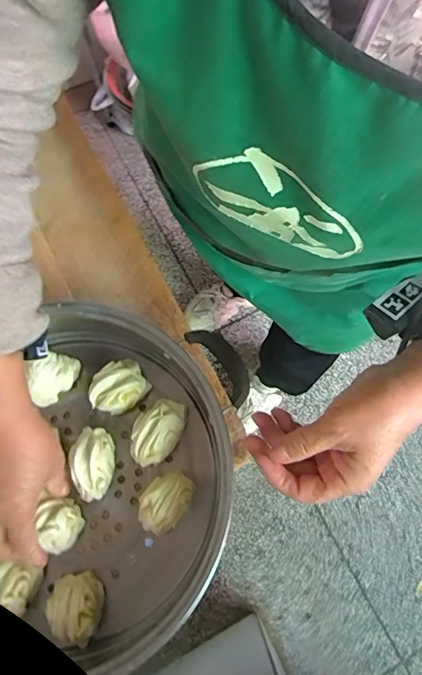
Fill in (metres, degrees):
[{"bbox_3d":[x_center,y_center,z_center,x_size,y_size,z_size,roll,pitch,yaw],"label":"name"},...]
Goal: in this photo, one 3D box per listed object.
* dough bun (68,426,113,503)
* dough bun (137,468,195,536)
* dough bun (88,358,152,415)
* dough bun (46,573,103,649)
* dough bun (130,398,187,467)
[{"bbox_3d":[-0.113,0.122,0.443,0.039,0.042,0.068,0,71,2],"label":"dough bun"},{"bbox_3d":[-0.042,0.153,0.430,0.043,0.043,0.058,33,76,13],"label":"dough bun"},{"bbox_3d":[-0.096,0.051,0.470,0.051,0.037,0.059,35,76,13],"label":"dough bun"},{"bbox_3d":[-0.119,0.240,0.402,0.045,0.040,0.057,-18,71,-4],"label":"dough bun"},{"bbox_3d":[-0.053,0.092,0.452,0.045,0.038,0.070,35,76,13],"label":"dough bun"}]

